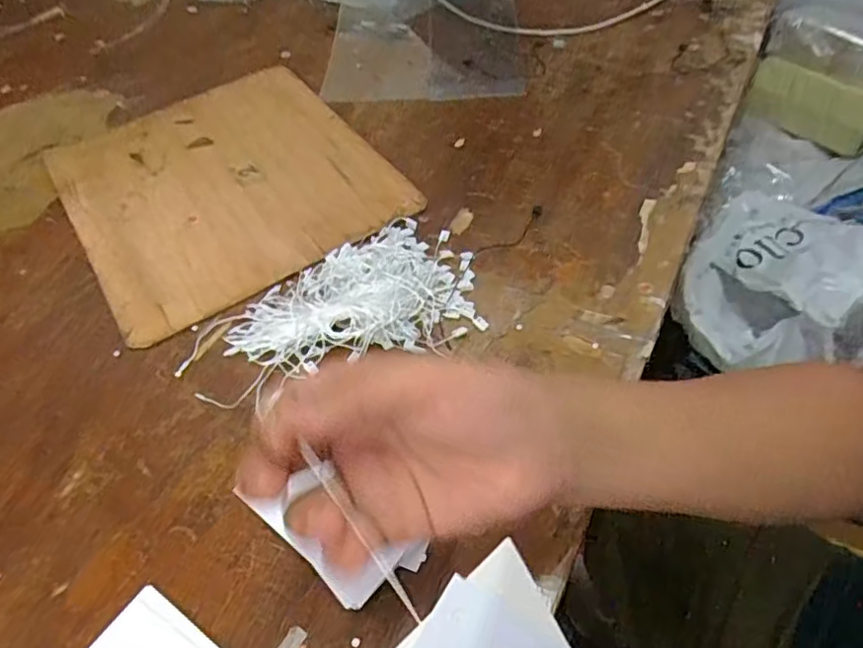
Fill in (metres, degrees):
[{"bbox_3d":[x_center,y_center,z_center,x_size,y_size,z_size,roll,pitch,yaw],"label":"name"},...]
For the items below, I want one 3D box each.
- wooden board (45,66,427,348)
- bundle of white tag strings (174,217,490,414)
[{"bbox_3d":[-0.180,-0.127,0.535,0.246,0.012,0.274,-29,54,-18],"label":"wooden board"},{"bbox_3d":[-0.068,-0.016,0.423,0.201,0.024,0.112,-22,52,-13],"label":"bundle of white tag strings"}]

